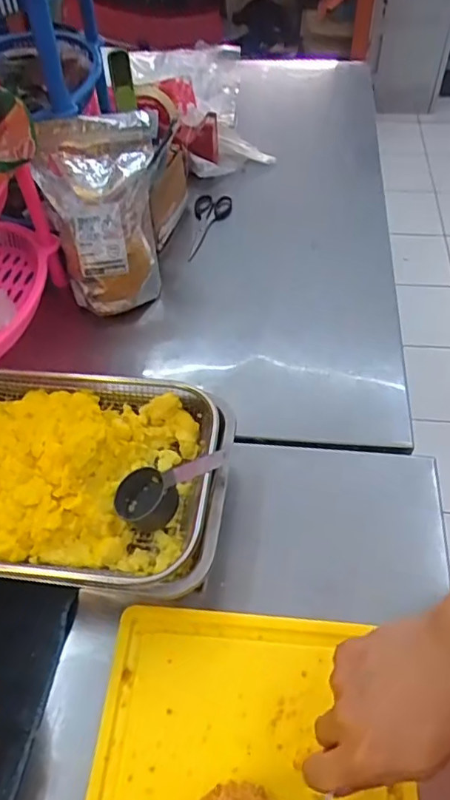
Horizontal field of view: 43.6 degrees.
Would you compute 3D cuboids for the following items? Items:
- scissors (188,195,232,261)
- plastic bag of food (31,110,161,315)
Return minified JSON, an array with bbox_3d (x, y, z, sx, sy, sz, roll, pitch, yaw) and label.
[{"bbox_3d":[-0.034,-0.274,0.884,0.058,0.015,0.128,15,67,13],"label":"scissors"},{"bbox_3d":[-0.145,-0.230,0.708,0.150,0.186,0.134,-12,53,-7],"label":"plastic bag of food"}]

